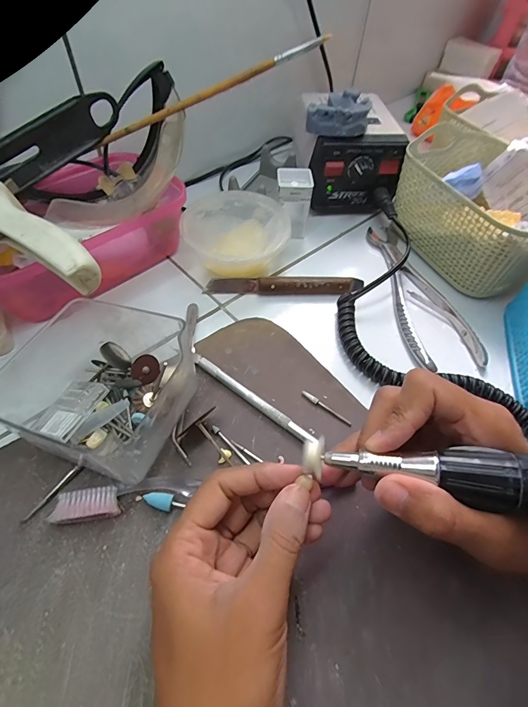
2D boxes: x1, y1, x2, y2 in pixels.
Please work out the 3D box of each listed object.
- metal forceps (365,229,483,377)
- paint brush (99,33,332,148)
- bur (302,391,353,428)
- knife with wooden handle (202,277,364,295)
[{"bbox_3d":[0.143,-0.064,0.361,0.059,0.010,0.187,-8,55,-9],"label":"metal forceps"},{"bbox_3d":[-0.046,-0.205,0.292,0.196,0.009,0.009,-14,53,15],"label":"paint brush"},{"bbox_3d":[0.048,0.041,0.282,0.044,0.004,0.005,32,59,19],"label":"bur"},{"bbox_3d":[0.019,-0.065,0.352,0.148,0.011,0.017,1,55,-3],"label":"knife with wooden handle"}]

